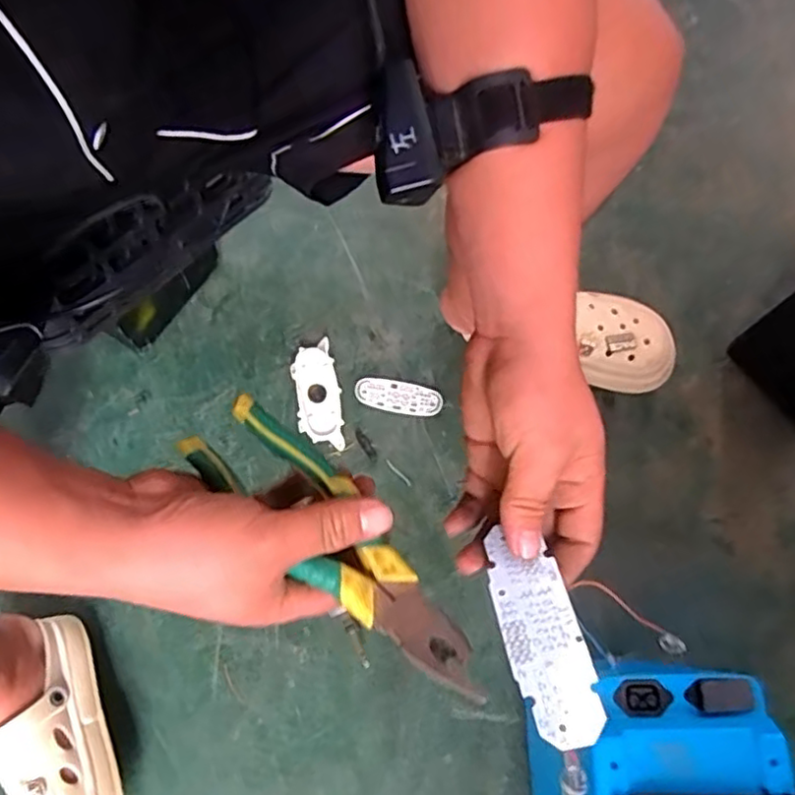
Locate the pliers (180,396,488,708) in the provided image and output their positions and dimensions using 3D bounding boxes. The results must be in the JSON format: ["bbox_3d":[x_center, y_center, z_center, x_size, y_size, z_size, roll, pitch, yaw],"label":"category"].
[{"bbox_3d":[-0.032,0.075,0.332,0.051,0.012,0.190,-42,75,-15],"label":"pliers"}]

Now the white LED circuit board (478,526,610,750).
[{"bbox_3d":[0.070,0.113,0.317,0.036,0.004,0.102,-12,50,-5],"label":"white LED circuit board"}]

